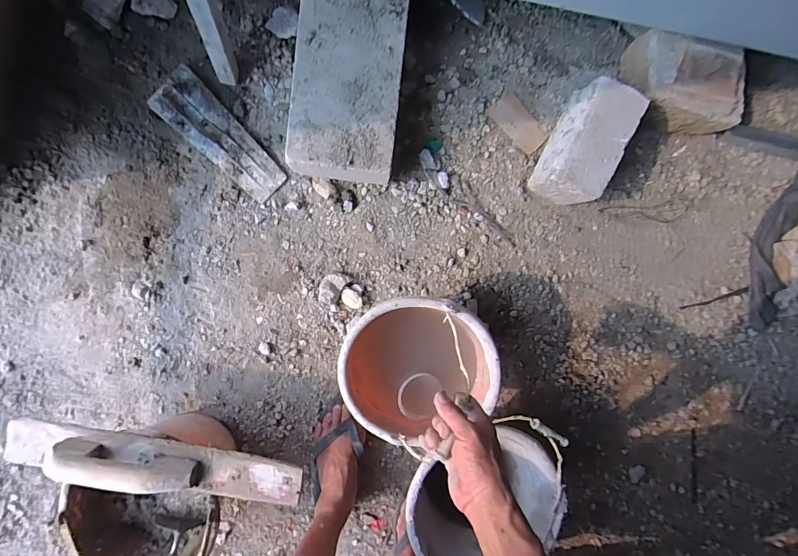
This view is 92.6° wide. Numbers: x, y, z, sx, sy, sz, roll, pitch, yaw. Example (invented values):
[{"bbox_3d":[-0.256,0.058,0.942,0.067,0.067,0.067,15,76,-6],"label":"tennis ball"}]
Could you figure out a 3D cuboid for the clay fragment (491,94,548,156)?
[{"bbox_3d":[0.266,-0.340,0.839,0.070,0.008,0.131,-44,95,0],"label":"clay fragment"}]

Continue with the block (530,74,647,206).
[{"bbox_3d":[0.370,-0.261,0.776,0.099,0.164,0.207,24,92,-5],"label":"block"}]

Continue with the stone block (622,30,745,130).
[{"bbox_3d":[0.584,-0.395,0.795,0.232,0.136,0.125,21,92,-5],"label":"stone block"}]

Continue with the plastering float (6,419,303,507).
[{"bbox_3d":[-0.407,0.309,0.621,0.483,0.072,0.073,10,93,-5],"label":"plastering float"}]

